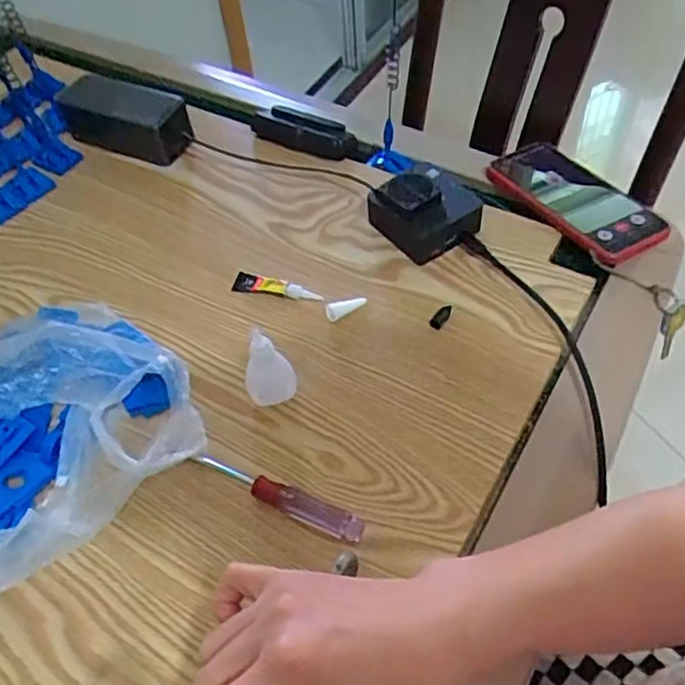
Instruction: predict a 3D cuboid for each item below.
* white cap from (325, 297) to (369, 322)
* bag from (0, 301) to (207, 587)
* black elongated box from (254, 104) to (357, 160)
[{"bbox_3d":[0.004,-0.029,0.541,0.037,0.014,0.013,-21,55,-12],"label":"white cap"},{"bbox_3d":[-0.216,0.051,0.446,0.181,0.079,0.210,36,63,26],"label":"bag"},{"bbox_3d":[-0.042,-0.212,0.658,0.108,0.019,0.044,21,58,18],"label":"black elongated box"}]

